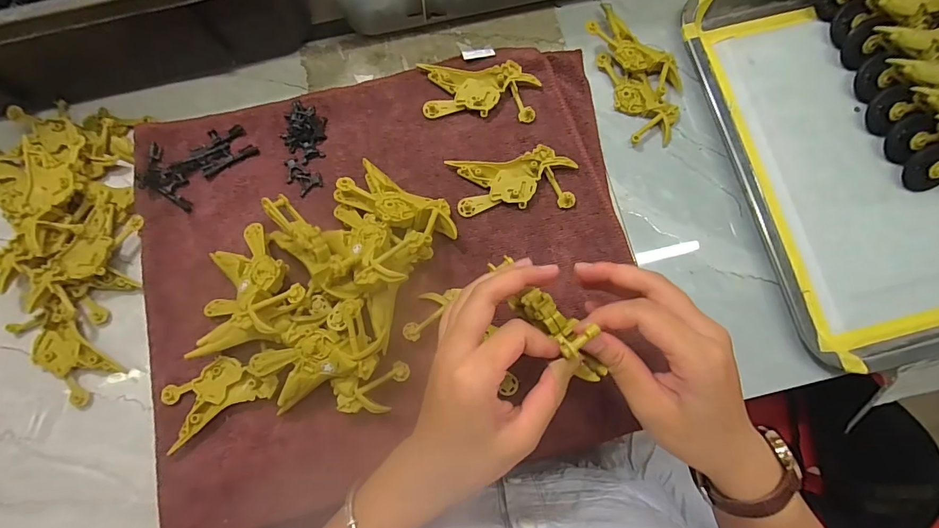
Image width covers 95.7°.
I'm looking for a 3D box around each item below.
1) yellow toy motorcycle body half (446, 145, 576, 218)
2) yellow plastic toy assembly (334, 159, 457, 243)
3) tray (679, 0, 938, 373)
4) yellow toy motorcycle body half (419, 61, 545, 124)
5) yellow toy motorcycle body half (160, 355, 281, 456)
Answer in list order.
[{"bbox_3d":[0.035,-0.069,0.358,0.102,0.009,0.048,-5,82,-1],"label":"yellow toy motorcycle body half"},{"bbox_3d":[-0.057,-0.045,0.341,0.101,0.037,0.048,29,82,4],"label":"yellow plastic toy assembly"},{"bbox_3d":[0.342,-0.101,0.359,0.240,0.024,0.346,-16,82,-3],"label":"tray"},{"bbox_3d":[0.009,-0.153,0.376,0.098,0.008,0.050,4,81,0],"label":"yellow toy motorcycle body half"},{"bbox_3d":[-0.192,0.098,0.324,0.083,0.012,0.045,-28,83,-4],"label":"yellow toy motorcycle body half"}]

